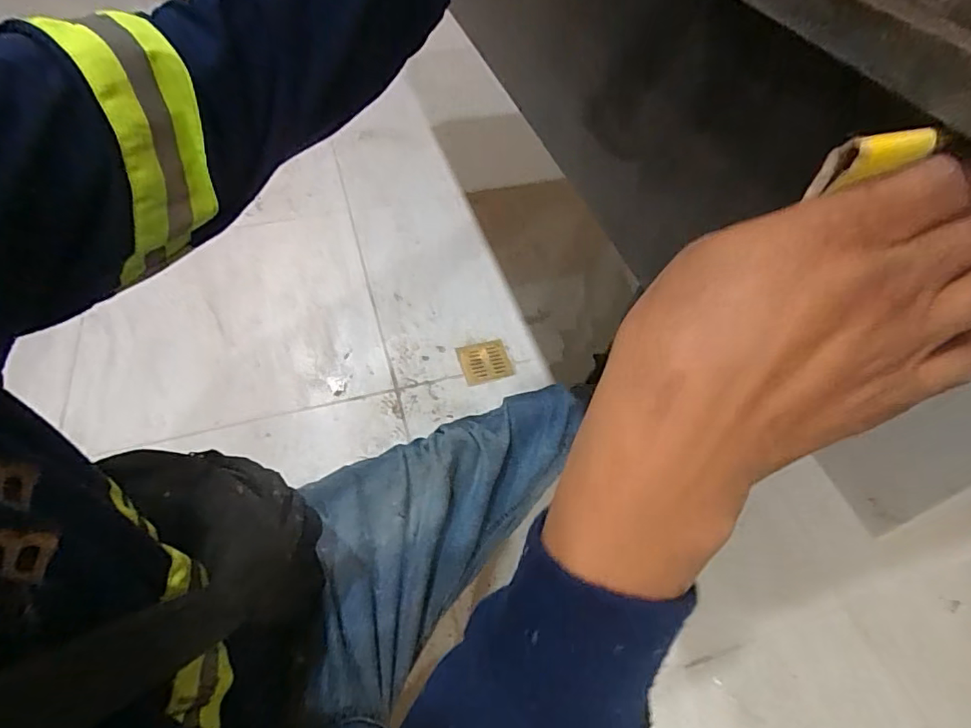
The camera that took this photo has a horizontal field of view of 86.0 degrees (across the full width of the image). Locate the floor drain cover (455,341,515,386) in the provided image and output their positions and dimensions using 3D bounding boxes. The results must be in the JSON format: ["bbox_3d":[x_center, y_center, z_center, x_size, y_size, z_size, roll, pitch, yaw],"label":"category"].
[{"bbox_3d":[-0.001,-0.004,1.107,0.104,0.009,0.099,-12,54,-12],"label":"floor drain cover"}]

